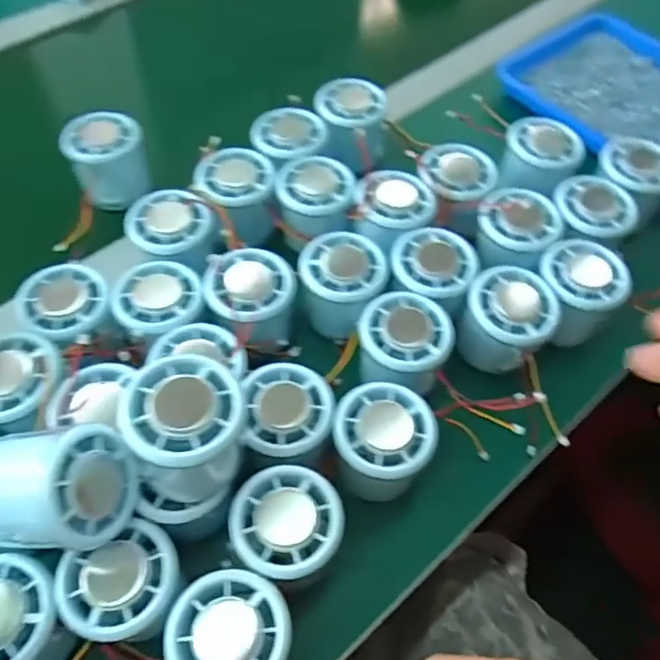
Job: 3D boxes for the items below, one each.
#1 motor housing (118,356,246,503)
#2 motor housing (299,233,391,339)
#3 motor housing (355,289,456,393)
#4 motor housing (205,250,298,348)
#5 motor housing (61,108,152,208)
[{"bbox_3d":[-0.071,0.052,0.303,0.053,0.066,0.054,1,57,-1],"label":"motor housing"},{"bbox_3d":[0.008,-0.030,0.424,0.058,0.058,0.053,1,57,-1],"label":"motor housing"},{"bbox_3d":[0.048,0.012,0.397,0.058,0.049,0.057,29,61,16],"label":"motor housing"},{"bbox_3d":[-0.053,-0.020,0.411,0.057,0.048,0.055,1,57,-1],"label":"motor housing"},{"bbox_3d":[-0.181,-0.141,0.491,0.059,0.050,0.061,1,57,-1],"label":"motor housing"}]

